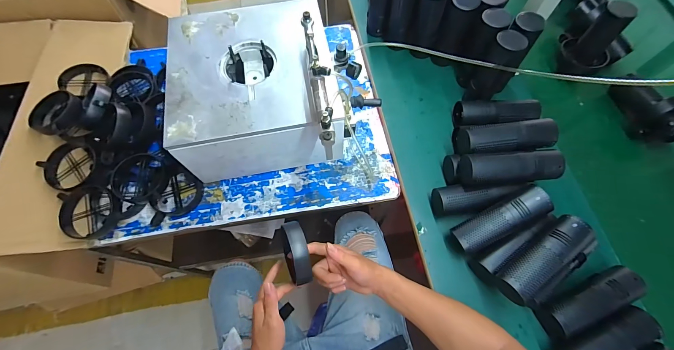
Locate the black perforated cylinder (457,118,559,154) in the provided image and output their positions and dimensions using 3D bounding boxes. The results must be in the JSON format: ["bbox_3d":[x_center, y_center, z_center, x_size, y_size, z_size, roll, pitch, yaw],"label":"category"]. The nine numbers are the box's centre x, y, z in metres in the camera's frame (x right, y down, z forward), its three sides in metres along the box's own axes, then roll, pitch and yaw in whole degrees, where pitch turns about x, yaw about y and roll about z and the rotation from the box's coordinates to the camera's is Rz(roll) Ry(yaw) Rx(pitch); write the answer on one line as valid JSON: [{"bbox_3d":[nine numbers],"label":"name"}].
[{"bbox_3d":[0.313,-0.074,0.539,0.164,0.055,0.061,-5,67,-2],"label":"black perforated cylinder"}]

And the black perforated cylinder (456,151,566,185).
[{"bbox_3d":[0.309,-0.013,0.528,0.159,0.054,0.052,-2,67,-1],"label":"black perforated cylinder"}]

